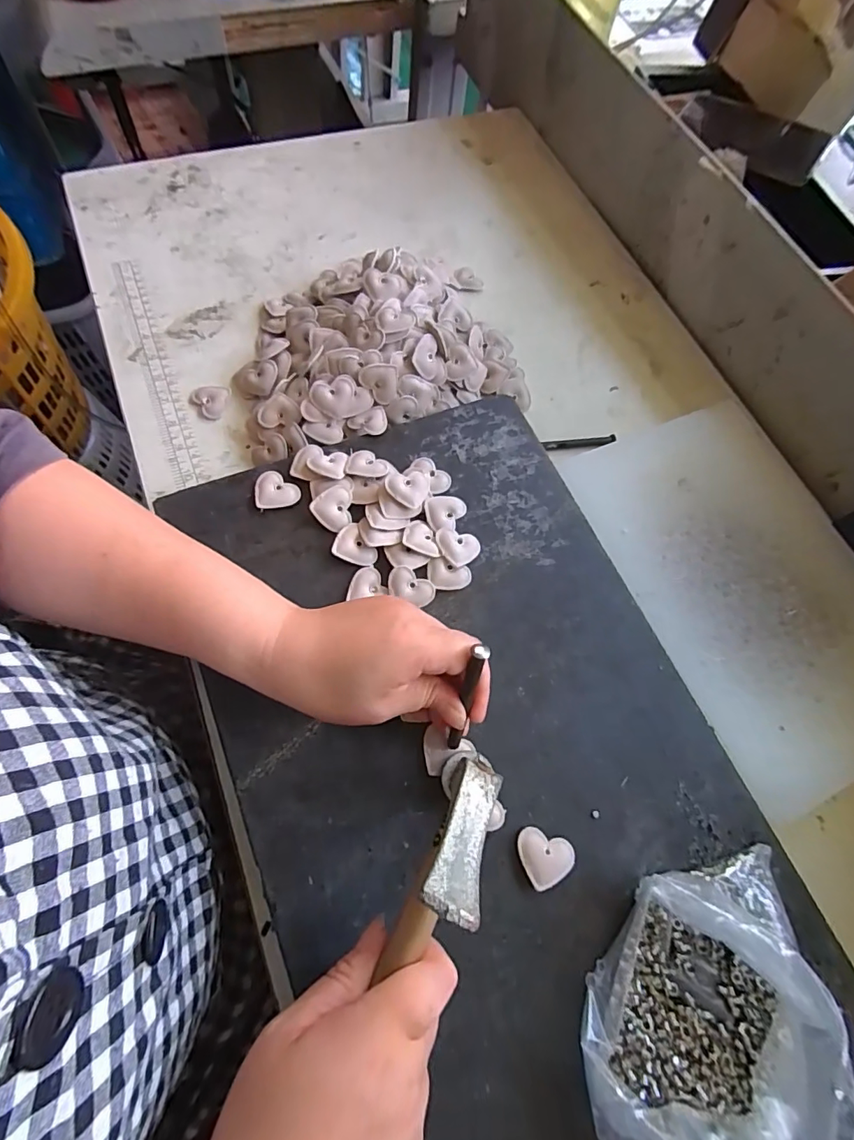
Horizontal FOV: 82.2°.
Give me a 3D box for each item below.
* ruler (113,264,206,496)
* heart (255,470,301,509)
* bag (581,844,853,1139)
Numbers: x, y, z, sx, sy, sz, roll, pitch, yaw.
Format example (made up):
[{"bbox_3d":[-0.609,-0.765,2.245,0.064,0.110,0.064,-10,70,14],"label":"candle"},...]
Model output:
[{"bbox_3d":[-0.244,-0.185,0.441,0.027,0.004,0.262,-22,73,-8],"label":"ruler"},{"bbox_3d":[-0.112,-0.060,0.366,0.032,0.005,0.031,-7,70,-8],"label":"heart"},{"bbox_3d":[0.155,0.229,0.254,0.112,0.050,0.170,38,70,9],"label":"bag"}]

